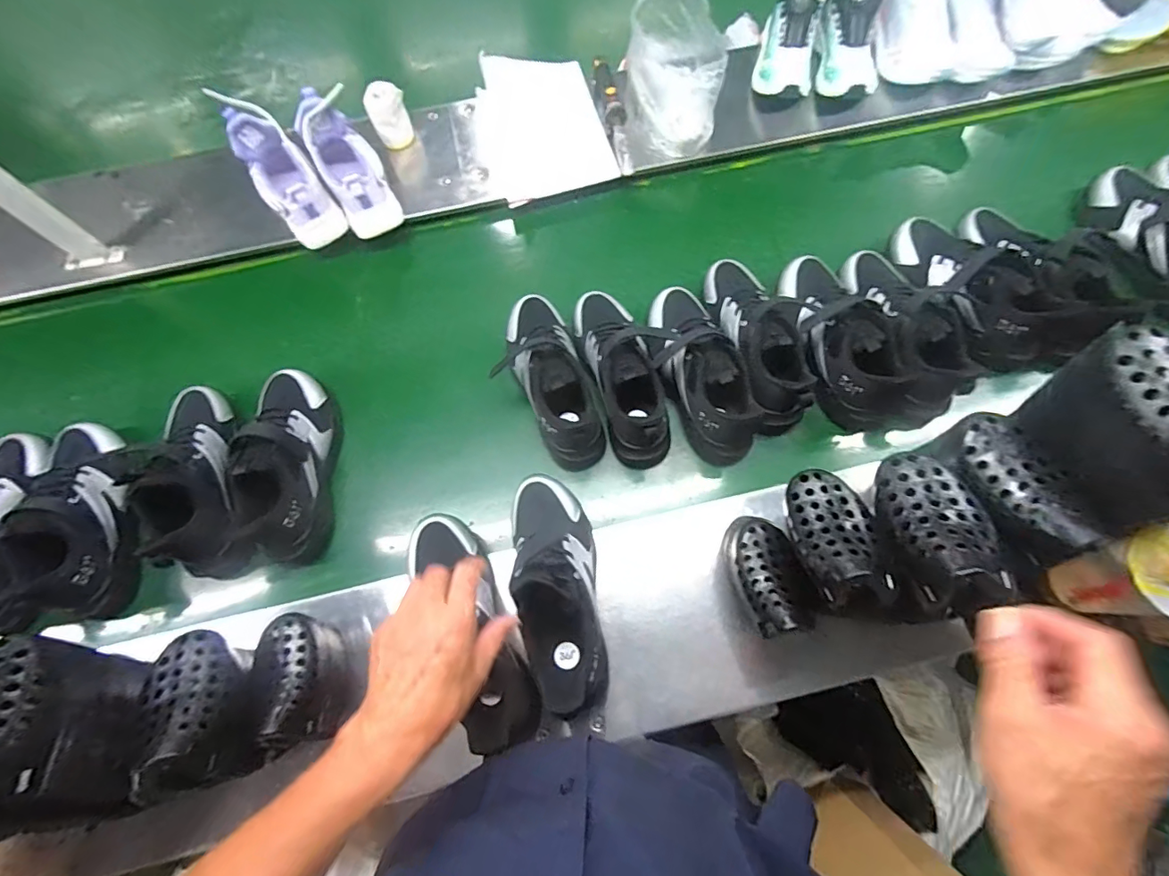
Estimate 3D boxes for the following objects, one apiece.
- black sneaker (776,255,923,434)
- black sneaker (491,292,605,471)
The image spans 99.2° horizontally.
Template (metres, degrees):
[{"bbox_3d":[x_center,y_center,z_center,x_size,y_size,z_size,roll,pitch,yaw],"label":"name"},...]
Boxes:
[{"bbox_3d":[0.347,-0.141,0.687,0.093,0.096,0.254,-17,71,-4],"label":"black sneaker"},{"bbox_3d":[-0.048,-0.089,0.684,0.094,0.105,0.262,-19,71,-5],"label":"black sneaker"}]

